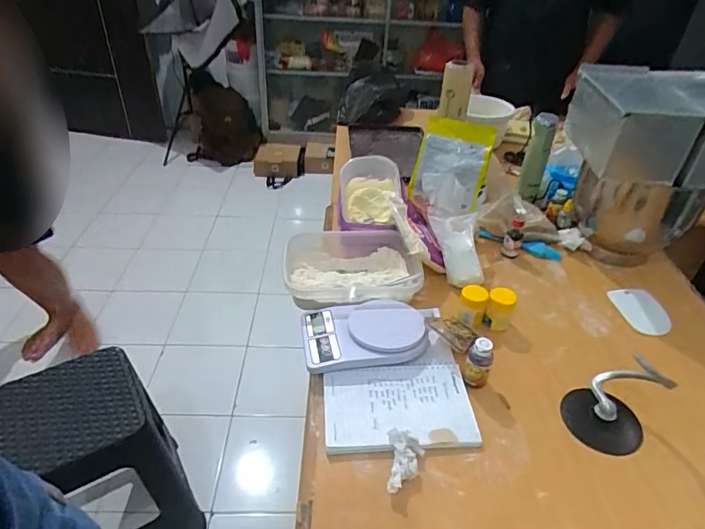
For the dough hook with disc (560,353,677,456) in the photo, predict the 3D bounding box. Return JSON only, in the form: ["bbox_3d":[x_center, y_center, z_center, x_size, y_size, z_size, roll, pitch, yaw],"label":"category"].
[{"bbox_3d":[0.358,0.172,0.630,0.122,0.116,0.104,-28,47,-35],"label":"dough hook with disc"}]

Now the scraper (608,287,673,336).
[{"bbox_3d":[0.534,0.085,0.861,0.094,0.006,0.118,1,38,-7],"label":"scraper"}]

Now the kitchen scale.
[{"bbox_3d":[0.019,0.110,0.751,0.191,0.032,0.130,-4,37,-9],"label":"kitchen scale"}]

